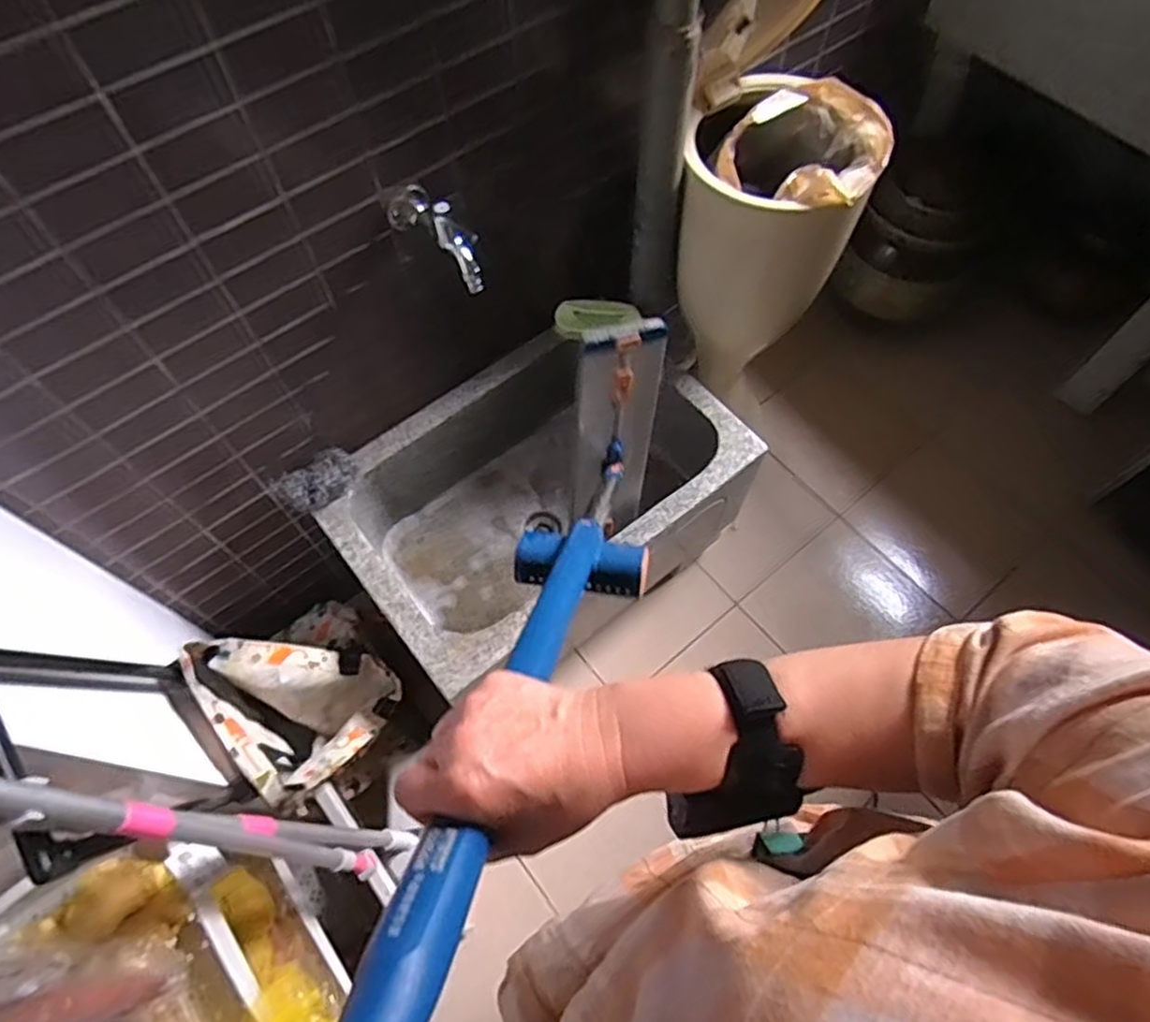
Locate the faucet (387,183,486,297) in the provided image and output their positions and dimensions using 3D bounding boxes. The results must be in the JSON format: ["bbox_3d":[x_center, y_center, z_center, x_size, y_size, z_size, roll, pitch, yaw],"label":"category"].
[{"bbox_3d":[-0.159,-0.317,0.785,0.053,0.088,0.135,-32,68,-14],"label":"faucet"}]

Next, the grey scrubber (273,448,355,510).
[{"bbox_3d":[-0.367,-0.043,1.007,0.114,0.044,0.063,-41,70,-17],"label":"grey scrubber"}]

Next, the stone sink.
[{"bbox_3d":[-0.055,0.021,1.202,0.579,0.391,0.375,-36,69,-16],"label":"stone sink"}]

